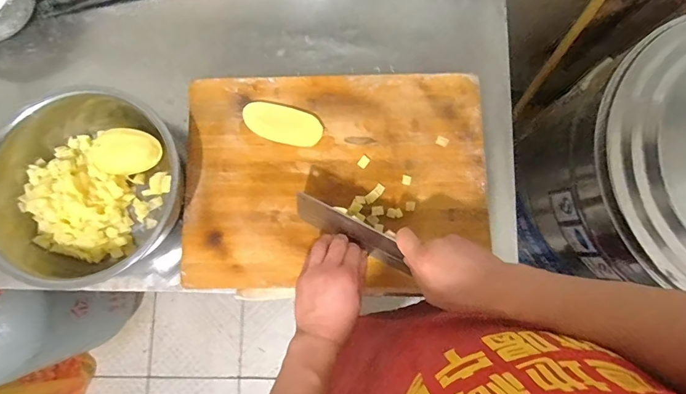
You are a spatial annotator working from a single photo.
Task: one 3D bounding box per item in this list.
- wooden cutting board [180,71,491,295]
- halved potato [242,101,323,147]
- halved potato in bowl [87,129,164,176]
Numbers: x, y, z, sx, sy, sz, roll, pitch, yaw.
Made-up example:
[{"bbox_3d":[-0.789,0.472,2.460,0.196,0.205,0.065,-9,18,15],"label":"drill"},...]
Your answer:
[{"bbox_3d":[-0.007,-0.029,0.566,0.422,0.026,0.309,-1,79,-1],"label":"wooden cutting board"},{"bbox_3d":[-0.088,-0.106,0.573,0.113,0.015,0.050,12,83,2],"label":"halved potato"},{"bbox_3d":[-0.316,-0.066,0.576,0.091,0.040,0.062,-6,82,0],"label":"halved potato in bowl"}]

